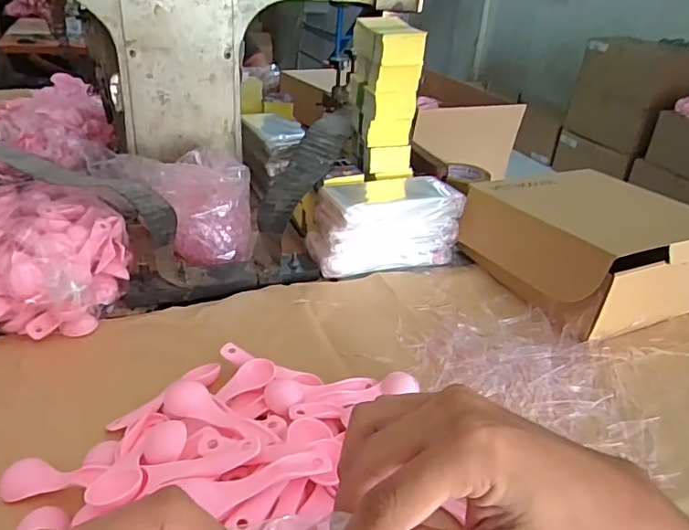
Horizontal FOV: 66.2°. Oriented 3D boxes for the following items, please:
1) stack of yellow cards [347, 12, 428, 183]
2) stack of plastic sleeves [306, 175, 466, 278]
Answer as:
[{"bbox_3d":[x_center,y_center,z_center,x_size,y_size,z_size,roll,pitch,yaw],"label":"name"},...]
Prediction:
[{"bbox_3d":[0.055,-0.232,0.742,0.073,0.201,0.091,-5,32,-17],"label":"stack of yellow cards"},{"bbox_3d":[0.056,-0.061,0.740,0.207,0.095,0.100,-8,33,-21],"label":"stack of plastic sleeves"}]

